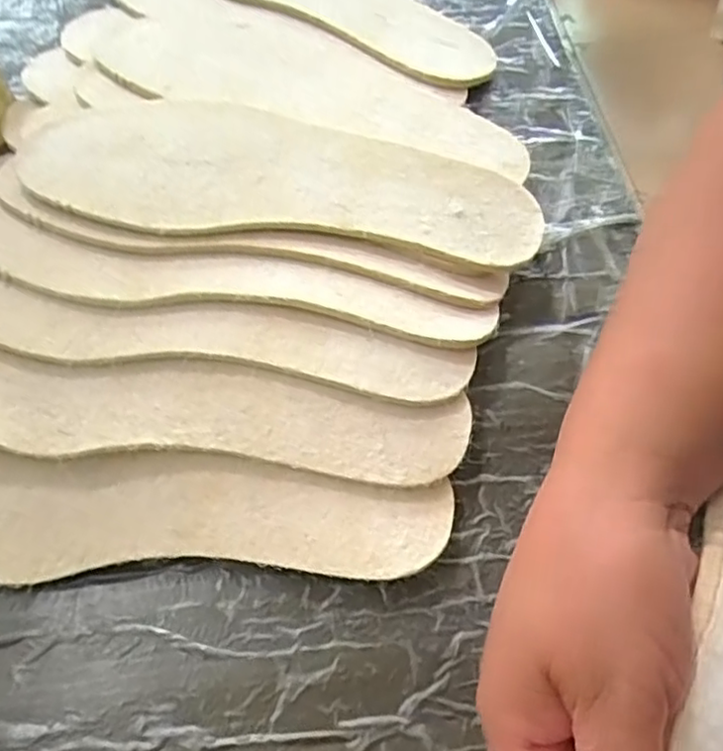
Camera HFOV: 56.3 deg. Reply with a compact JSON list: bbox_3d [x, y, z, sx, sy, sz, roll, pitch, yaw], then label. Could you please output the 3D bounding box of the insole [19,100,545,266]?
[{"bbox_3d":[-0.040,-0.101,0.352,0.262,0.010,0.088,9,63,2],"label":"insole"}]

